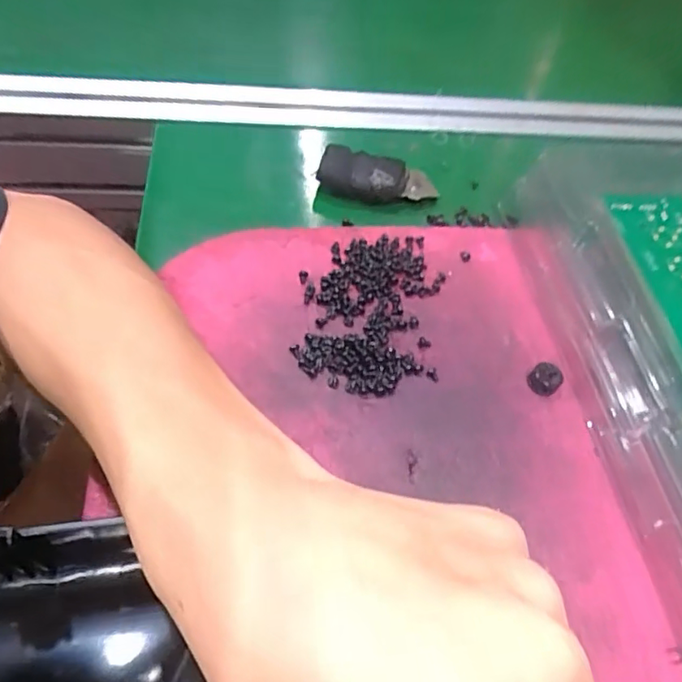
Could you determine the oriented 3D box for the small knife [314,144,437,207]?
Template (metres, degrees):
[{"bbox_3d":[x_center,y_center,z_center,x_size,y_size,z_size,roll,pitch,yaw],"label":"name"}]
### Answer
[{"bbox_3d":[0.022,-0.099,0.337,0.069,0.017,0.028,12,58,3],"label":"small knife"}]

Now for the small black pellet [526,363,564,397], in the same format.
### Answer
[{"bbox_3d":[0.099,0.018,0.269,0.012,0.009,0.014,-35,67,-22],"label":"small black pellet"}]

